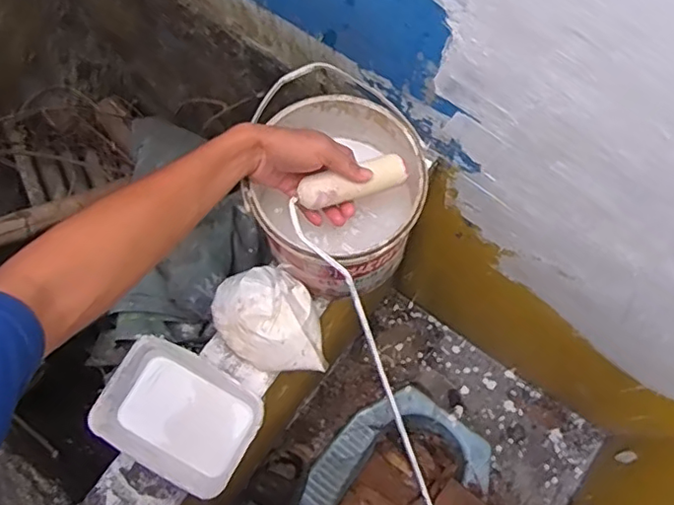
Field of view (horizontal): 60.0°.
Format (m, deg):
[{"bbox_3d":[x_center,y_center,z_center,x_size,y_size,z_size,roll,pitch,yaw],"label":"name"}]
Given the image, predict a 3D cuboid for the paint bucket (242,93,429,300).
[{"bbox_3d":[0.002,-0.059,0.658,0.179,0.170,0.182,0,74,0],"label":"paint bucket"}]

